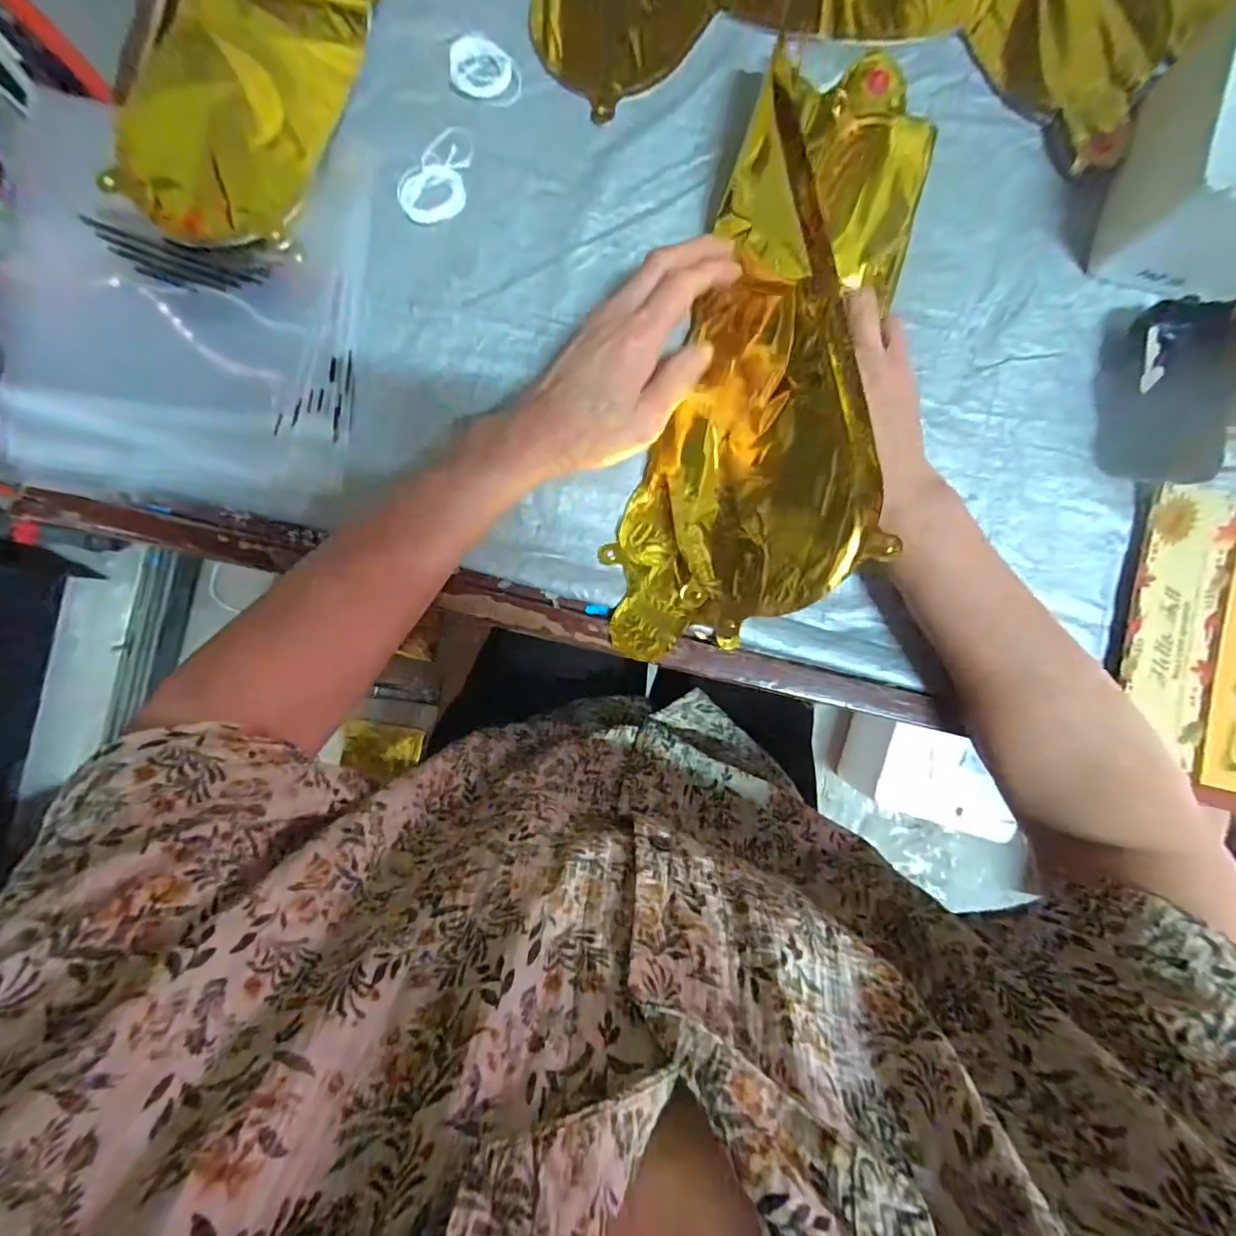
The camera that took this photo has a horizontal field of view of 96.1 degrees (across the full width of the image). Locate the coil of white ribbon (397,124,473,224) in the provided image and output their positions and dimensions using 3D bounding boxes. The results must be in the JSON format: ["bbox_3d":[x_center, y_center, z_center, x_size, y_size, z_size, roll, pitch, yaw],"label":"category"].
[{"bbox_3d":[-0.118,-0.297,0.374,0.041,0.004,0.068,37,89,2],"label":"coil of white ribbon"}]

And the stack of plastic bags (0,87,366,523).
[{"bbox_3d":[-0.287,-0.191,0.362,0.238,0.017,0.230,14,87,-6],"label":"stack of plastic bags"}]

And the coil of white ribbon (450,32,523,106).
[{"bbox_3d":[-0.090,-0.370,0.374,0.052,0.004,0.037,28,89,1],"label":"coil of white ribbon"}]

